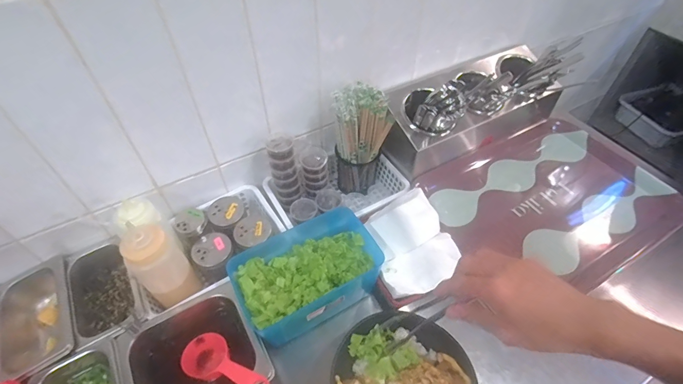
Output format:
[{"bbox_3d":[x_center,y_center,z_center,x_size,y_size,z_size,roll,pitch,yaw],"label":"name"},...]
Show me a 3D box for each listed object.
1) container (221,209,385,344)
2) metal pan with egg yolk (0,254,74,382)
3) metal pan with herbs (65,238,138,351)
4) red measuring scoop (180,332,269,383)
[{"bbox_3d":[-0.054,0.118,0.574,0.223,0.079,0.155,-27,55,-21],"label":"container"},{"bbox_3d":[-0.449,0.198,0.551,0.104,0.071,0.170,-26,54,-20],"label":"metal pan with egg yolk"},{"bbox_3d":[-0.367,0.156,0.570,0.091,0.058,0.176,-26,54,-20],"label":"metal pan with herbs"},{"bbox_3d":[-0.159,0.240,0.500,0.151,0.038,0.061,3,42,43],"label":"red measuring scoop"}]

